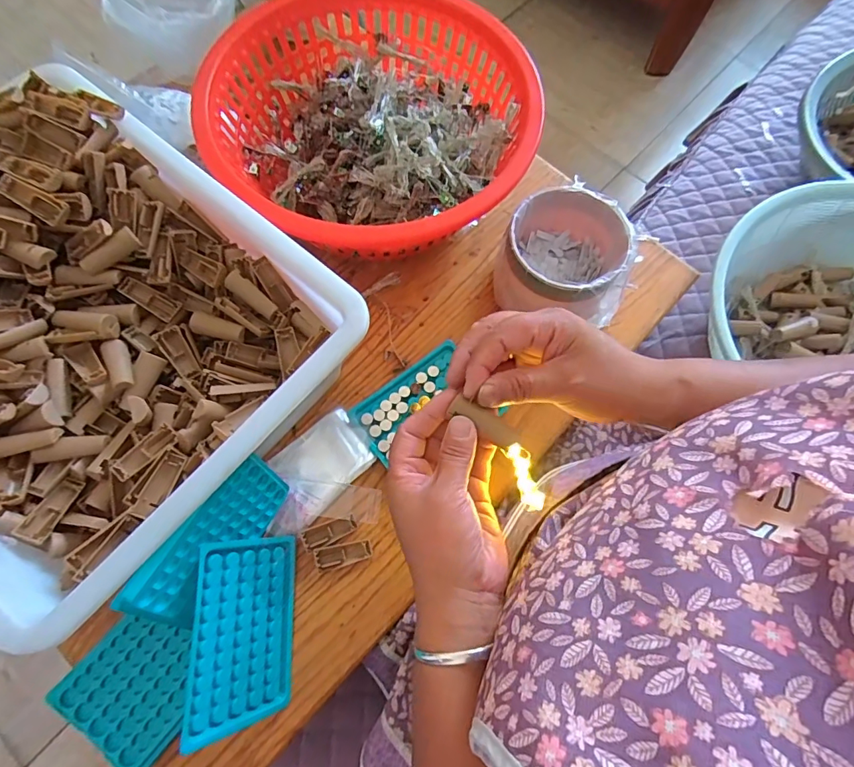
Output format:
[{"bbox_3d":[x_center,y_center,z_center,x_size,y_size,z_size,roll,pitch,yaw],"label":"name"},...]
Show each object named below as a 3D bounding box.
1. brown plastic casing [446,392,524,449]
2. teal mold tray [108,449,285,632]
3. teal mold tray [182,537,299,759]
[{"bbox_3d":[0.040,0.026,0.314,0.048,0.007,0.016,35,73,0],"label":"brown plastic casing"},{"bbox_3d":[-0.160,0.121,0.362,0.009,0.076,0.133,15,51,24],"label":"teal mold tray"},{"bbox_3d":[-0.141,0.192,0.368,0.007,0.091,0.132,-11,73,30],"label":"teal mold tray"}]

